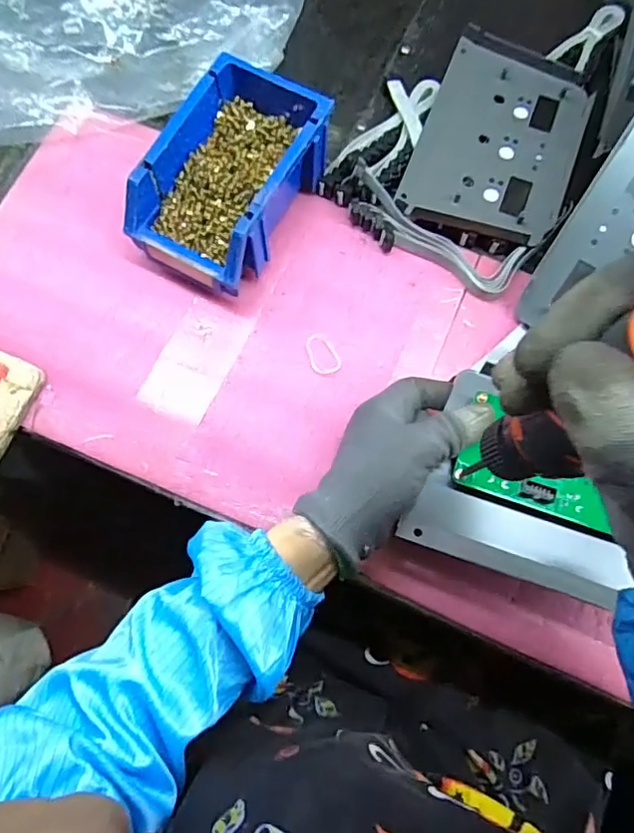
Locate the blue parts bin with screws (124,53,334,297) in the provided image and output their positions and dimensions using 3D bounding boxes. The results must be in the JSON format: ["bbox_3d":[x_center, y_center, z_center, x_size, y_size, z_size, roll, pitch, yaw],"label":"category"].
[{"bbox_3d":[-0.064,-0.186,0.446,0.095,0.076,0.168,29,75,8],"label":"blue parts bin with screws"}]

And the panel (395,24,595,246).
[{"bbox_3d":[0.162,-0.245,0.493,0.132,0.022,0.197,20,73,5],"label":"panel"}]

